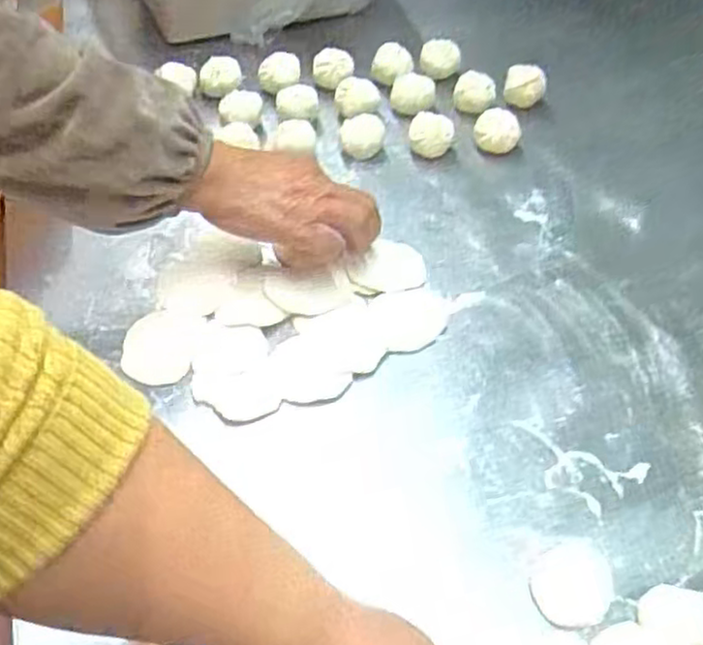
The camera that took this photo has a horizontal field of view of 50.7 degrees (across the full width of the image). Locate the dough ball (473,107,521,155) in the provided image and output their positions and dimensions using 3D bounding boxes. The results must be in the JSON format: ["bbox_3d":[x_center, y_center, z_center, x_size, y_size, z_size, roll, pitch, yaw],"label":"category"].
[{"bbox_3d":[0.132,-0.172,0.677,0.041,0.032,0.034,14,52,8],"label":"dough ball"}]

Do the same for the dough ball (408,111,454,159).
[{"bbox_3d":[0.072,-0.168,0.672,0.039,0.032,0.032,10,51,5],"label":"dough ball"}]

